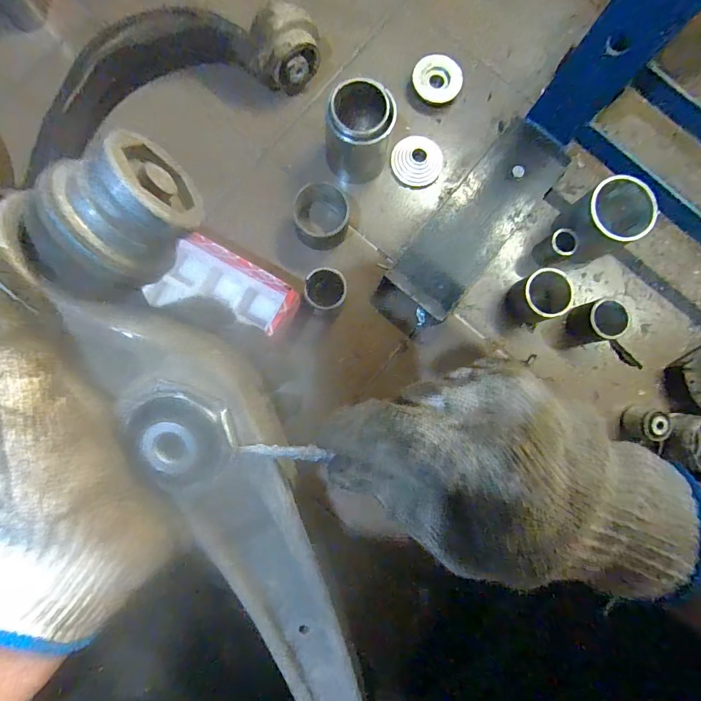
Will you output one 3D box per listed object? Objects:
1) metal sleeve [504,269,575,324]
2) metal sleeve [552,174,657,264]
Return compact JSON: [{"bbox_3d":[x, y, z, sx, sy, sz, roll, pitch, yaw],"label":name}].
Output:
[{"bbox_3d":[0.268,-0.076,0.583,0.072,0.057,0.067,-30,87,-5],"label":"metal sleeve"},{"bbox_3d":[0.355,-0.183,0.584,0.082,0.106,0.089,0,85,-3],"label":"metal sleeve"}]

